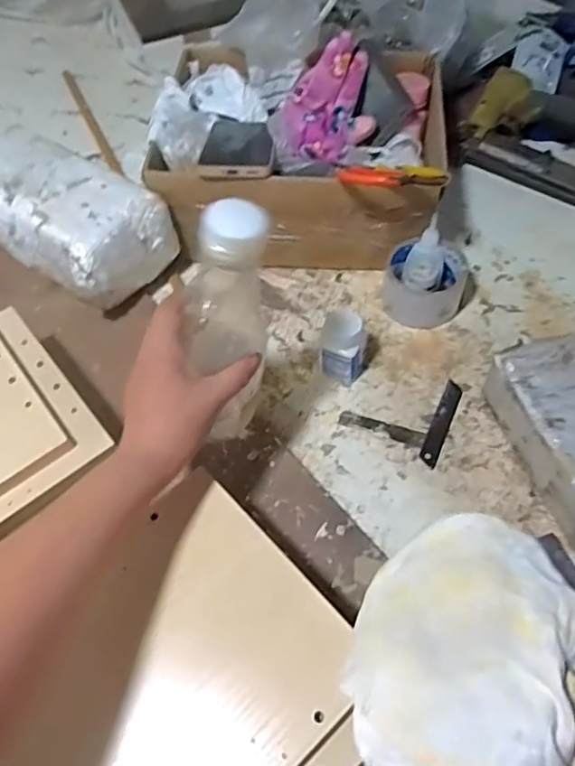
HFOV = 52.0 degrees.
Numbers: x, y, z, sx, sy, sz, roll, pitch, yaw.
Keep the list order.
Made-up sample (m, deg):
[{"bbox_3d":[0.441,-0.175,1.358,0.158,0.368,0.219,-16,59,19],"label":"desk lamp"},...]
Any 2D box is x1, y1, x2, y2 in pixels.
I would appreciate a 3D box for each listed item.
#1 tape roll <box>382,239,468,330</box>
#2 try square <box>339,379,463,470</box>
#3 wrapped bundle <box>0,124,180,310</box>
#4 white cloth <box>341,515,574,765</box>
[{"bbox_3d":[0.143,-0.097,0.623,0.080,0.051,0.084,-2,58,3],"label":"tape roll"},{"bbox_3d":[0.116,0.022,0.576,0.097,0.004,0.092,26,63,18],"label":"try square"},{"bbox_3d":[-0.249,-0.179,0.654,0.244,0.108,0.125,32,65,21],"label":"wrapped bundle"},{"bbox_3d":[0.104,0.142,0.317,0.148,0.045,0.132,-20,59,-8],"label":"white cloth"}]

